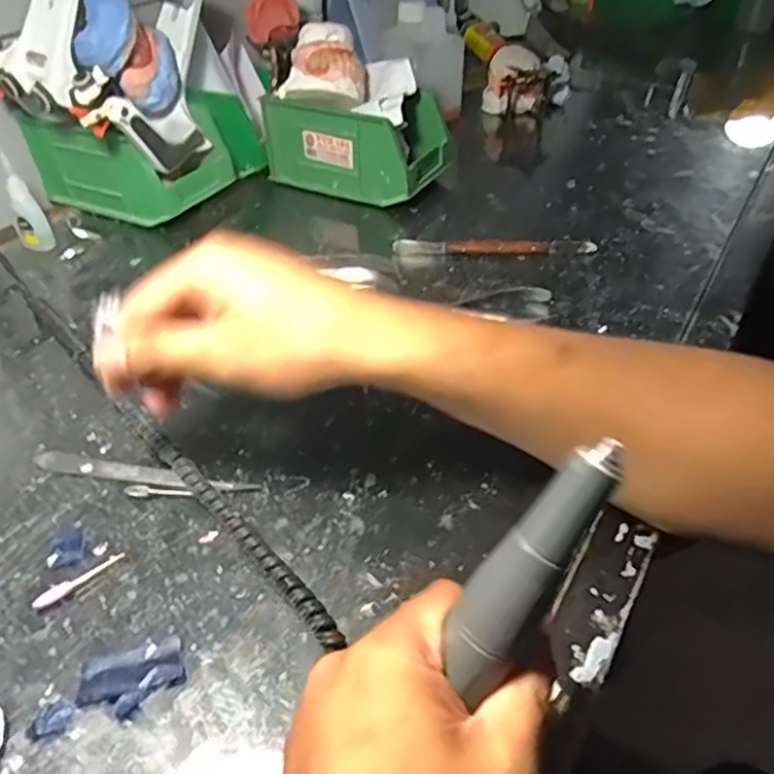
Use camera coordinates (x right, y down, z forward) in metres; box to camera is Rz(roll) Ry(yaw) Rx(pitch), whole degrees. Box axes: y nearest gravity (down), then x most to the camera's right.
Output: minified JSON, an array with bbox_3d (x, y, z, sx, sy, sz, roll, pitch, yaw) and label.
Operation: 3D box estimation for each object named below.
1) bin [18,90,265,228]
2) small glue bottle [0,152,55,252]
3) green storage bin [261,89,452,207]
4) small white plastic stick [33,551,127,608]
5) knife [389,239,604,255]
[{"bbox_3d":[-0.235,-0.237,0.650,0.170,0.082,0.147,19,45,22],"label":"bin"},{"bbox_3d":[-0.318,-0.159,0.567,0.020,0.080,0.020,24,47,26],"label":"small glue bottle"},{"bbox_3d":[-0.028,-0.254,0.667,0.172,0.081,0.100,18,44,21],"label":"green storage bin"},{"bbox_3d":[-0.155,0.096,0.326,0.045,0.004,0.007,-33,50,-32],"label":"small white plastic stick"},{"bbox_3d":[0.094,-0.122,0.568,0.173,0.010,0.023,3,41,4],"label":"knife"}]

